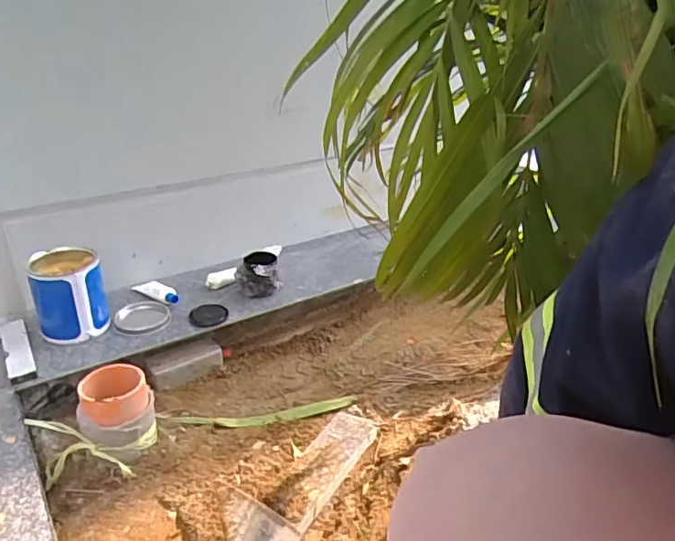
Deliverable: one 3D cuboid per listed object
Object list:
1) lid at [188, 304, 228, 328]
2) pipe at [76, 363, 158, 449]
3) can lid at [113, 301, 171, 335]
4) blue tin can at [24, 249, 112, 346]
[{"bbox_3d":[-0.220,0.075,0.932,0.063,0.011,0.071,-7,28,-16],"label":"lid"},{"bbox_3d":[-0.301,0.186,0.744,0.088,0.083,0.090,-7,28,-16],"label":"pipe"},{"bbox_3d":[-0.328,0.078,0.920,0.089,0.007,0.092,-4,27,-12],"label":"can lid"},{"bbox_3d":[-0.423,0.040,0.865,0.099,0.117,0.101,1,27,-1],"label":"blue tin can"}]

